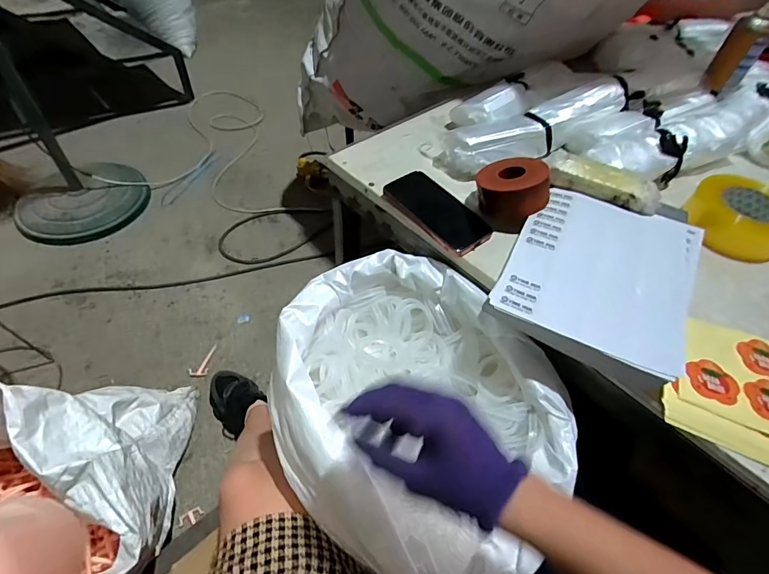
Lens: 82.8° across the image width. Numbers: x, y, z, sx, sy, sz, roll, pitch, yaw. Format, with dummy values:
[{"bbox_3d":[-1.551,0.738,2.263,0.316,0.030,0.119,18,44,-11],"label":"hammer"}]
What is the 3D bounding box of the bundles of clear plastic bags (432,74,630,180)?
[{"bbox_3d":[0.272,-0.291,0.754,0.389,0.071,0.112,-24,56,-23],"label":"bundles of clear plastic bags"}]

